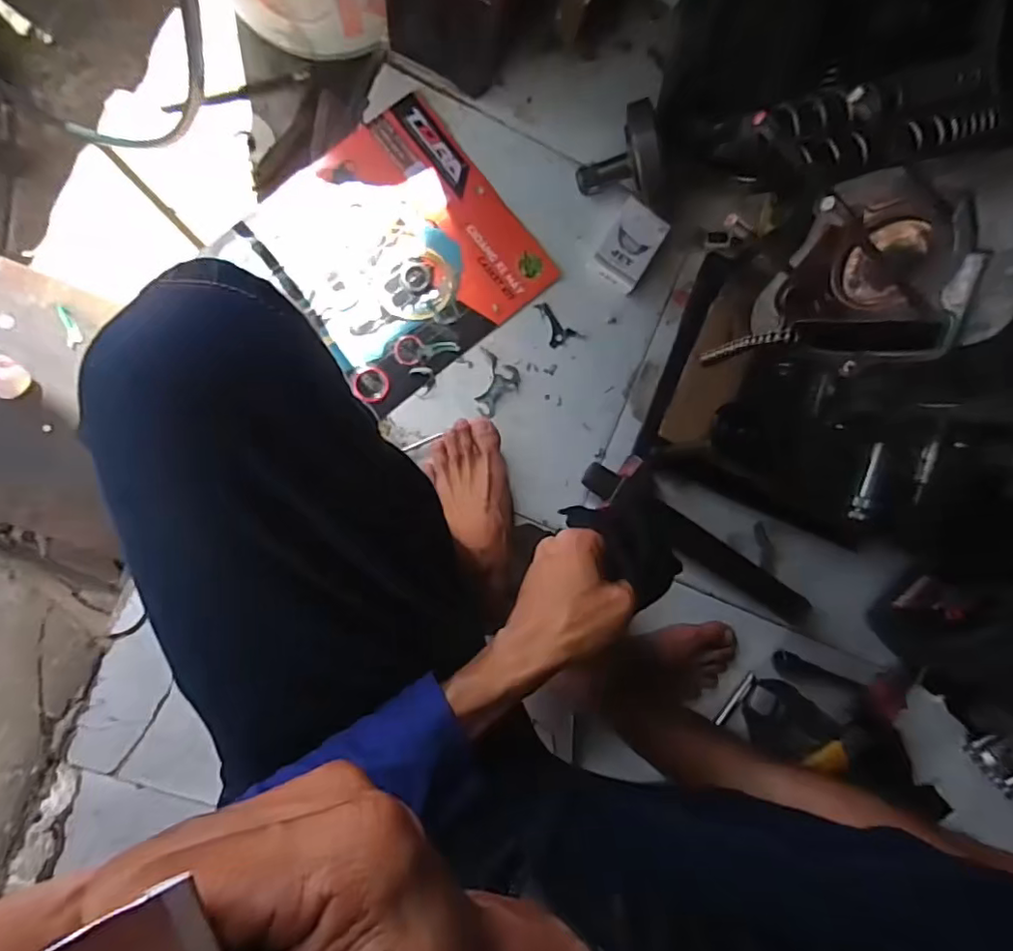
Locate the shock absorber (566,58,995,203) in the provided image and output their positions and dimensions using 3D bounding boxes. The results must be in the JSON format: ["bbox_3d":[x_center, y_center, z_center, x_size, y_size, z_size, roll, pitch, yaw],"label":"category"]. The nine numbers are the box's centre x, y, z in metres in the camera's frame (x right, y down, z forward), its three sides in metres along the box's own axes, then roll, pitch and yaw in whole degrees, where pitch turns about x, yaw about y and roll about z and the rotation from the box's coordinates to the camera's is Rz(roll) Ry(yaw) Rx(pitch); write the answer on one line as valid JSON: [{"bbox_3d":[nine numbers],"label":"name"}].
[{"bbox_3d":[0.278,-0.352,0.615,0.388,0.100,0.092,-7,91,6],"label":"shock absorber"}]

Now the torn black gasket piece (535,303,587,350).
[{"bbox_3d":[0.055,-0.169,0.663,0.035,0.004,0.063,-44,95,-6],"label":"torn black gasket piece"}]

